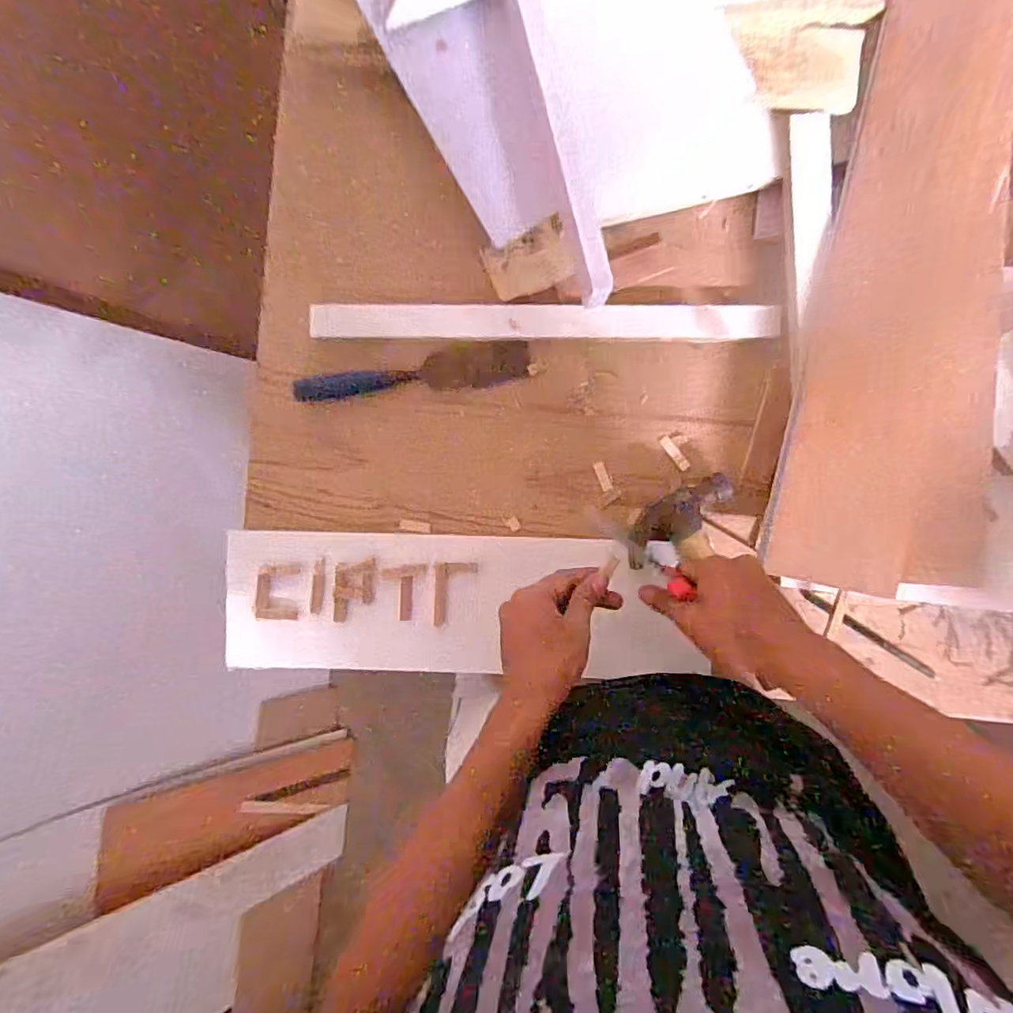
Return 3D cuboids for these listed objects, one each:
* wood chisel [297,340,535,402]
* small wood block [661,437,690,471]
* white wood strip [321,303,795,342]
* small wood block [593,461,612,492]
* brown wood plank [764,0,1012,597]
[{"bbox_3d":[-0.098,-0.143,0.588,0.246,0.029,0.043,-7,91,3],"label":"wood chisel"},{"bbox_3d":[0.181,-0.056,0.590,0.011,0.004,0.041,-38,89,3],"label":"small wood block"},{"bbox_3d":[0.033,-0.194,0.580,0.481,0.013,0.037,1,91,3],"label":"white wood strip"},{"bbox_3d":[0.105,-0.033,0.600,0.012,0.004,0.033,-21,90,3],"label":"small wood block"},{"bbox_3d":[0.409,-0.242,0.530,0.187,0.026,0.652,10,96,11],"label":"brown wood plank"}]

